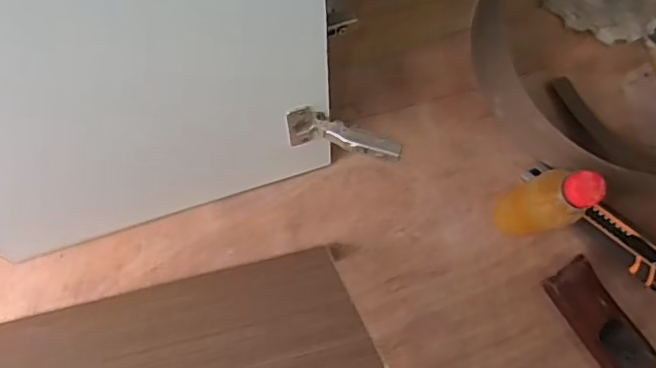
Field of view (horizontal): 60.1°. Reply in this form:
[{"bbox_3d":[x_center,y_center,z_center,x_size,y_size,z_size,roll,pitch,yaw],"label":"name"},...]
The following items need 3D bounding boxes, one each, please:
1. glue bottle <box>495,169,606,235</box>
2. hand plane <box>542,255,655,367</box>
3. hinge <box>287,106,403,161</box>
[{"bbox_3d":[0.201,0.021,0.551,0.041,0.186,0.050,-9,81,-5],"label":"glue bottle"},{"bbox_3d":[0.307,0.166,0.588,0.057,0.057,0.189,-35,85,-8],"label":"hand plane"},{"bbox_3d":[0.015,-0.044,0.522,0.108,0.047,0.028,17,80,17],"label":"hinge"}]

